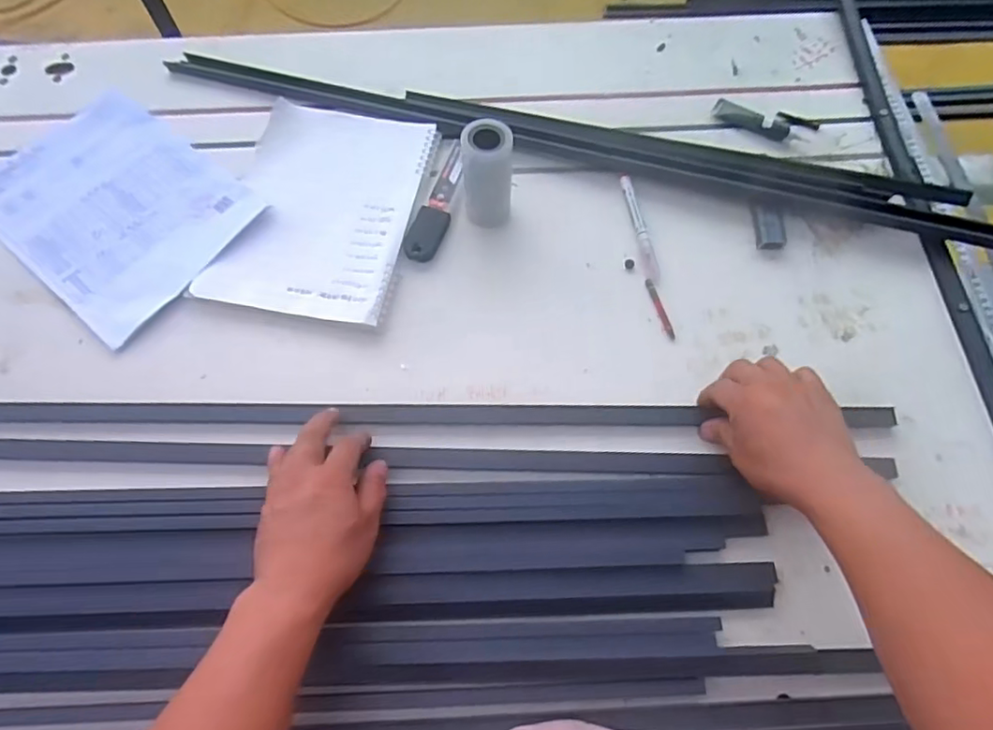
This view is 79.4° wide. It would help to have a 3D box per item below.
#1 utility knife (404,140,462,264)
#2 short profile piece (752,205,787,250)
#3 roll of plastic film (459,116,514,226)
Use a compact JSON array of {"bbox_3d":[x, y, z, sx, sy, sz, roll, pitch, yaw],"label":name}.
[{"bbox_3d":[-0.057,-0.173,0.636,0.033,0.014,0.146,17,69,8],"label":"utility knife"},{"bbox_3d":[0.284,-0.144,0.624,0.031,0.009,0.048,-3,67,0],"label":"short profile piece"},{"bbox_3d":[-0.008,-0.183,0.595,0.047,0.106,0.052,1,68,1],"label":"roll of plastic film"}]

